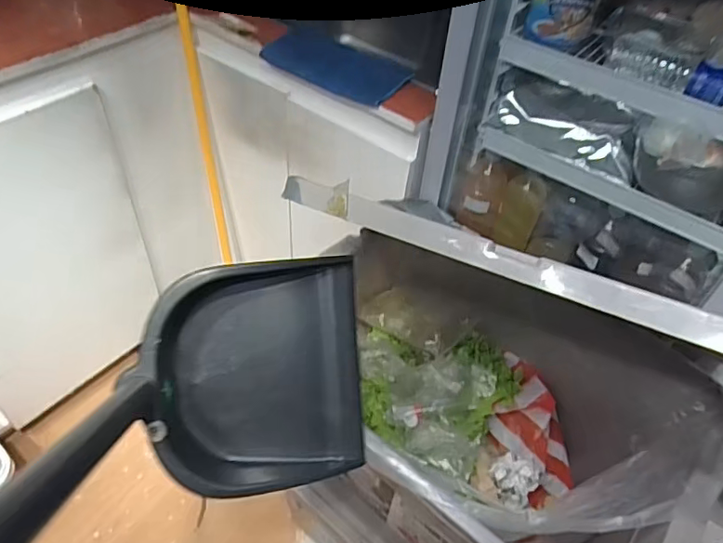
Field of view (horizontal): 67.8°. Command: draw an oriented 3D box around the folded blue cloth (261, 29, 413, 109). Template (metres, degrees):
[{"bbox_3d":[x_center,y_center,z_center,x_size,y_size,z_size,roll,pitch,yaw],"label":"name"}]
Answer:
[{"bbox_3d":[-0.043,-0.384,0.989,0.282,0.013,0.144,32,55,25],"label":"folded blue cloth"}]

